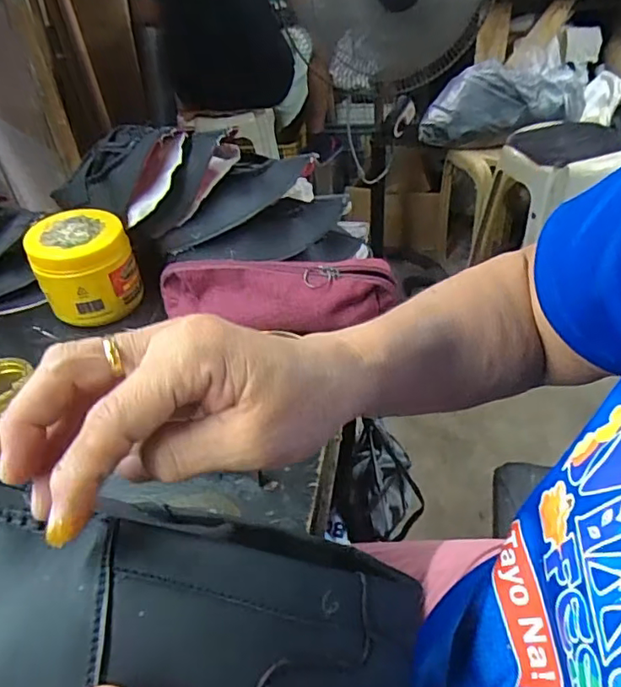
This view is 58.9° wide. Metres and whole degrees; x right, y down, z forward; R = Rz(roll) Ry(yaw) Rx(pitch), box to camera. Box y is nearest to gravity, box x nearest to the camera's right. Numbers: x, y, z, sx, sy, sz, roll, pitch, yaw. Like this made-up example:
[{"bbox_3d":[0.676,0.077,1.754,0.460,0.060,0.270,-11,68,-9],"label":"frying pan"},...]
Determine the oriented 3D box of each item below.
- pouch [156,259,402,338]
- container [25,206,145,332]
[{"bbox_3d":[-0.036,-0.048,0.527,0.226,0.053,0.052,-3,41,4],"label":"pouch"},{"bbox_3d":[-0.233,-0.079,0.568,0.098,0.093,0.080,-18,42,-14],"label":"container"}]

